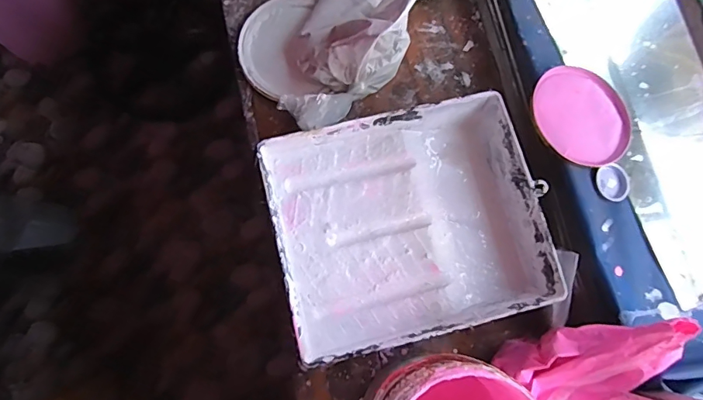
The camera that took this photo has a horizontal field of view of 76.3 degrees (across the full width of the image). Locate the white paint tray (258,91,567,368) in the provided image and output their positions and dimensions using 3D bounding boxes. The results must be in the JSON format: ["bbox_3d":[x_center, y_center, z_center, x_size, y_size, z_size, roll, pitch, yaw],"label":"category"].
[{"bbox_3d":[0.074,0.031,0.605,0.336,0.071,0.290,-14,78,-5],"label":"white paint tray"}]

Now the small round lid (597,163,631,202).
[{"bbox_3d":[0.359,-0.024,0.611,0.046,0.012,0.050,0,77,-1],"label":"small round lid"}]

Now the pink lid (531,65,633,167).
[{"bbox_3d":[0.318,-0.116,0.619,0.145,0.007,0.148,4,71,-12],"label":"pink lid"}]

